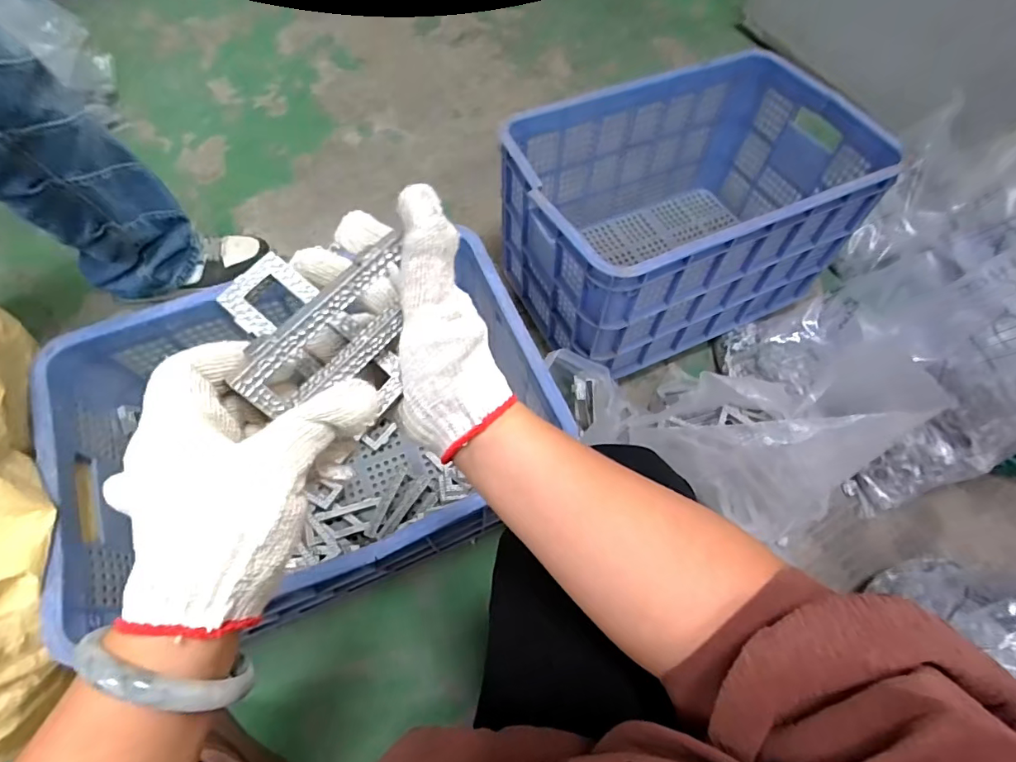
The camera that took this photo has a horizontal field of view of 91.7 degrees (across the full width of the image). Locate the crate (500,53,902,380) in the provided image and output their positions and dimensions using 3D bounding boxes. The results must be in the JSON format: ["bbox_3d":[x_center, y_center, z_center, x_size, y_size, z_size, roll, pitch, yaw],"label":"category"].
[{"bbox_3d":[0.264,-0.271,0.814,0.491,0.293,0.363,-22,68,-13],"label":"crate"}]

